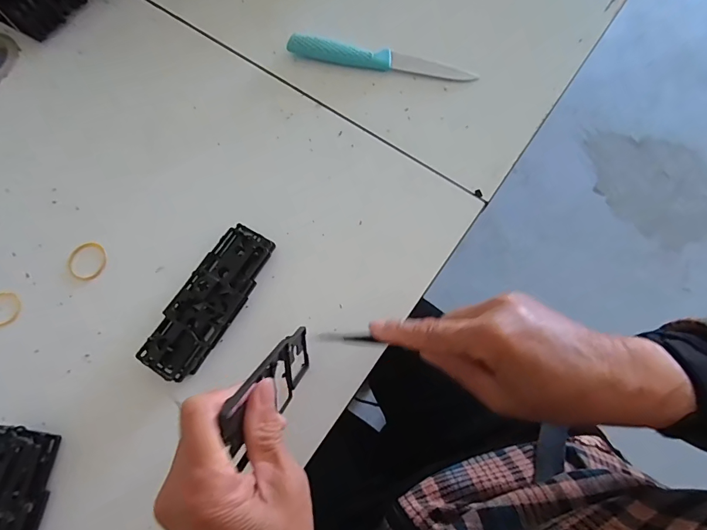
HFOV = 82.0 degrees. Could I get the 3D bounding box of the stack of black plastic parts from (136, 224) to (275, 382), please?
[{"bbox_3d":[-0.112,0.027,0.320,0.045,0.018,0.127,29,75,11],"label":"stack of black plastic parts"}]

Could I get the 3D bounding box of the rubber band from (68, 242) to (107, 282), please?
[{"bbox_3d":[-0.222,-0.003,0.338,0.031,0.004,0.034,-1,72,2],"label":"rubber band"}]

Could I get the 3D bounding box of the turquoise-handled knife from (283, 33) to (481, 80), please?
[{"bbox_3d":[0.027,-0.201,0.389,0.179,0.015,0.021,8,72,5],"label":"turquoise-handled knife"}]

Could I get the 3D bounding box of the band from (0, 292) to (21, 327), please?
[{"bbox_3d":[-0.287,0.037,0.331,0.029,0.004,0.028,-1,72,2],"label":"band"}]

